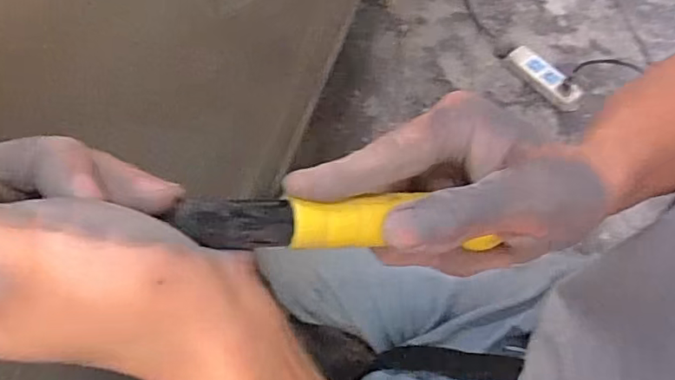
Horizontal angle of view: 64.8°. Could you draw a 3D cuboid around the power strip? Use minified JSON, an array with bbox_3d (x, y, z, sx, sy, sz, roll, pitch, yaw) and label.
[{"bbox_3d":[0.435,-0.239,1.121,0.057,0.046,0.183,-33,62,-17],"label":"power strip"}]

